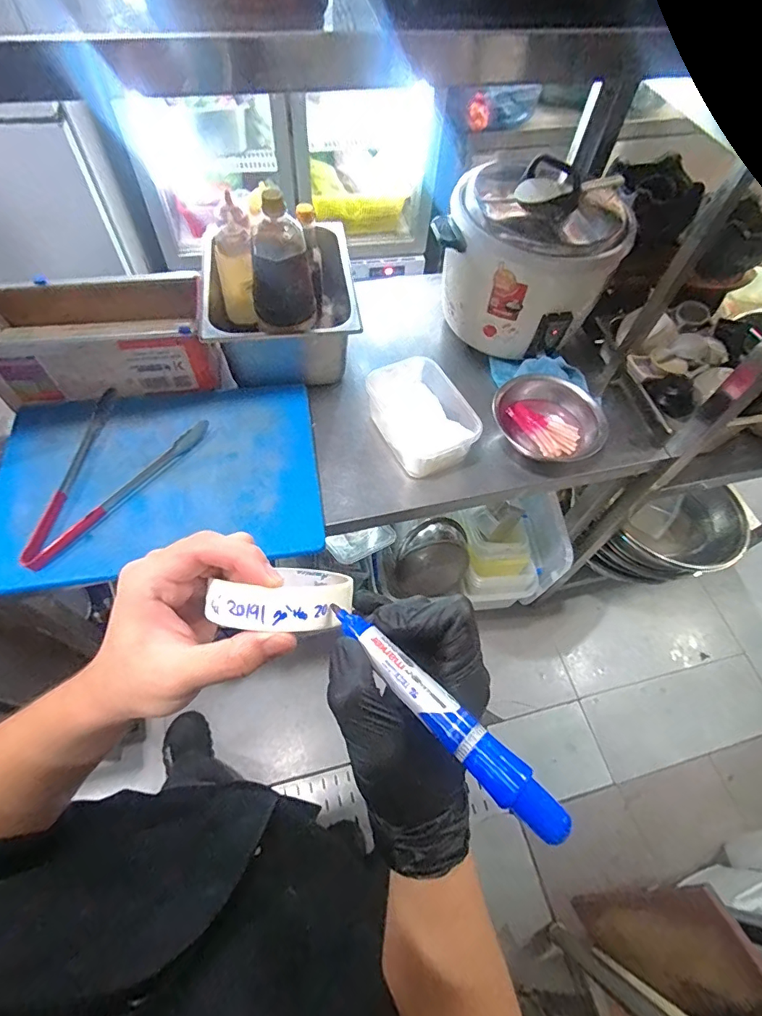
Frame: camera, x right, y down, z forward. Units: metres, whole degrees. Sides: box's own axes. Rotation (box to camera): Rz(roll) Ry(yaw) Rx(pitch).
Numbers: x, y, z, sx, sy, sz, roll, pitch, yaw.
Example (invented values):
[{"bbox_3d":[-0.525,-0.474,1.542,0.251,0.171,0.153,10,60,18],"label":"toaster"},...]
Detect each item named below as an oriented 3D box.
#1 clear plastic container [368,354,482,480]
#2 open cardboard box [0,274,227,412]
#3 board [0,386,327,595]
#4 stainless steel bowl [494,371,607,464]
[{"bbox_3d":[0.070,-0.158,0.847,0.141,0.086,0.204,-22,63,-16],"label":"clear plastic container"},{"bbox_3d":[-0.485,-0.294,0.827,0.350,0.118,0.183,-10,60,-10],"label":"open cardboard box"},{"bbox_3d":[-0.348,-0.056,0.771,0.479,0.030,0.330,-7,61,-10],"label":"board"},{"bbox_3d":[0.291,-0.154,0.840,0.145,0.071,0.189,-23,63,-17],"label":"stainless steel bowl"}]

